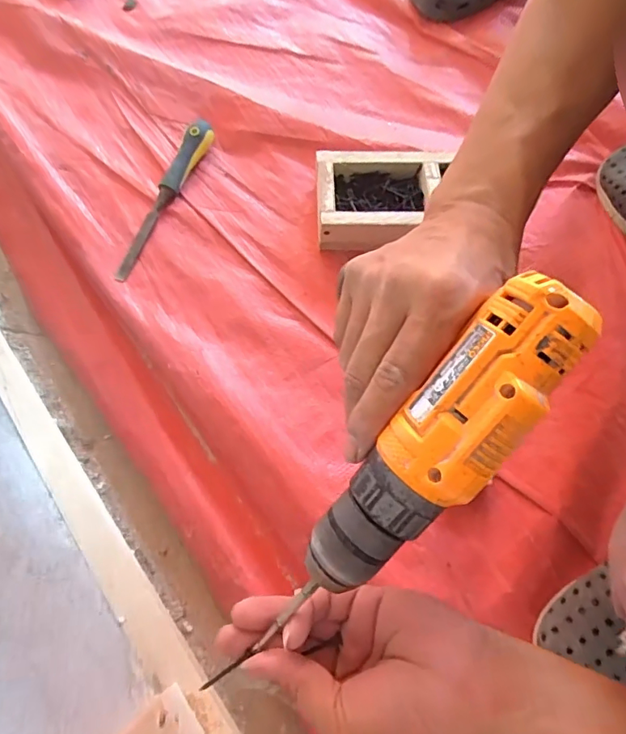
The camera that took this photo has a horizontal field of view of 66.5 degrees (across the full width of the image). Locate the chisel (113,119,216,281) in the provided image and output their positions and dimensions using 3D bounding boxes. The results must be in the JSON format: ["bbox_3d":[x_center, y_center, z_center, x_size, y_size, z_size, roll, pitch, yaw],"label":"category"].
[{"bbox_3d":[-0.187,-0.215,0.597,0.030,0.033,0.240,20,75,5],"label":"chisel"}]

